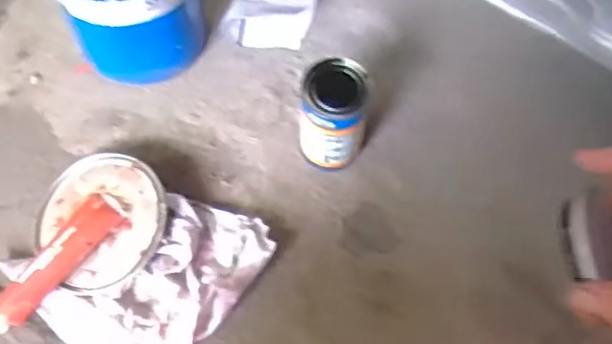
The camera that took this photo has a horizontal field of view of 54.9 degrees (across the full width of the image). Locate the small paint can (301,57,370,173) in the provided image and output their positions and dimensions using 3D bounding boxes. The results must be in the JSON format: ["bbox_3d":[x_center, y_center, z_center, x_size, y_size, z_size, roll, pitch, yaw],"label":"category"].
[{"bbox_3d":[0.031,-0.059,0.665,0.071,0.130,0.076,1,67,-2],"label":"small paint can"}]

